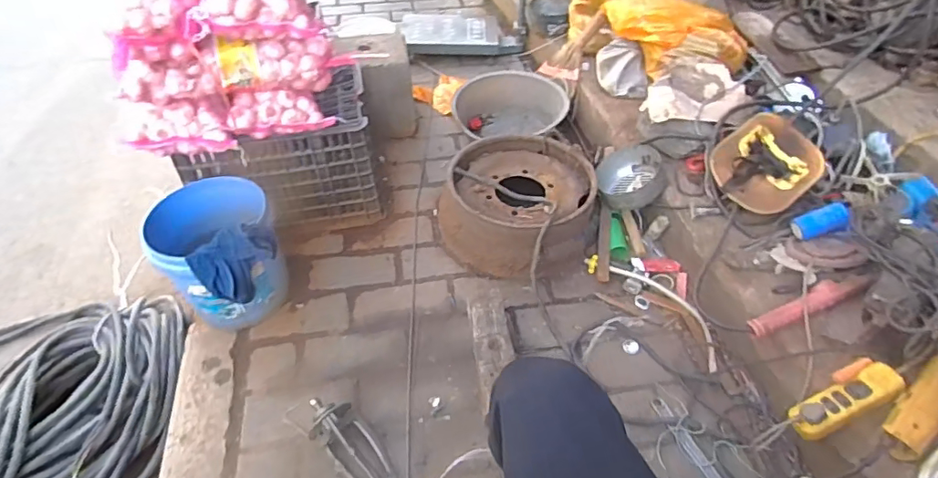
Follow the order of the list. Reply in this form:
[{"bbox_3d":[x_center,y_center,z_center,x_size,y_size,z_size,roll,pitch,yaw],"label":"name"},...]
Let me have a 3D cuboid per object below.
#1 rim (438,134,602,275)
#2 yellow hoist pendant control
[{"bbox_3d":[0.135,-0.106,1.418,0.403,0.136,0.407,2,44,2],"label":"rim"},{"bbox_3d":[0.658,0.278,0.917,0.195,0.039,0.068,-29,48,-1],"label":"yellow hoist pendant control"}]

